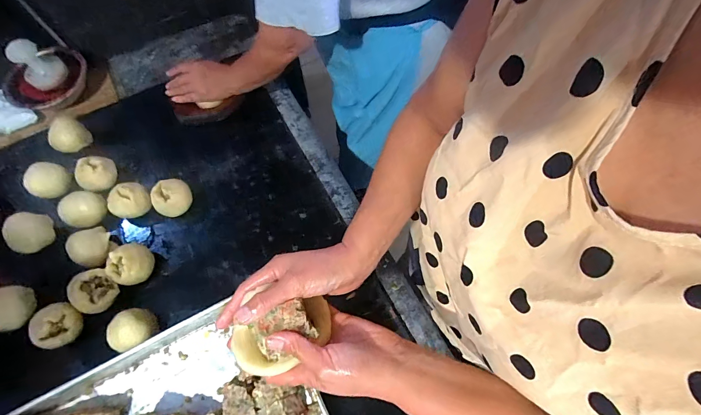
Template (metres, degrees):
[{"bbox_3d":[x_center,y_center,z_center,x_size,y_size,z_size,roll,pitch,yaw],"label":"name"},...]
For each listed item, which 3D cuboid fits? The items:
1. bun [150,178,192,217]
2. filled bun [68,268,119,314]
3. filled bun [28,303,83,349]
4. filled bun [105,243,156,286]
[{"bbox_3d":[-0.354,-0.021,0.675,0.068,0.057,0.068,0,67,1],"label":"bun"},{"bbox_3d":[-0.461,0.147,0.598,0.072,0.042,0.072,-30,69,-12],"label":"filled bun"},{"bbox_3d":[-0.509,0.205,0.583,0.067,0.049,0.075,7,67,4],"label":"filled bun"},{"bbox_3d":[-0.397,0.109,0.622,0.071,0.066,0.073,0,67,1],"label":"filled bun"}]

